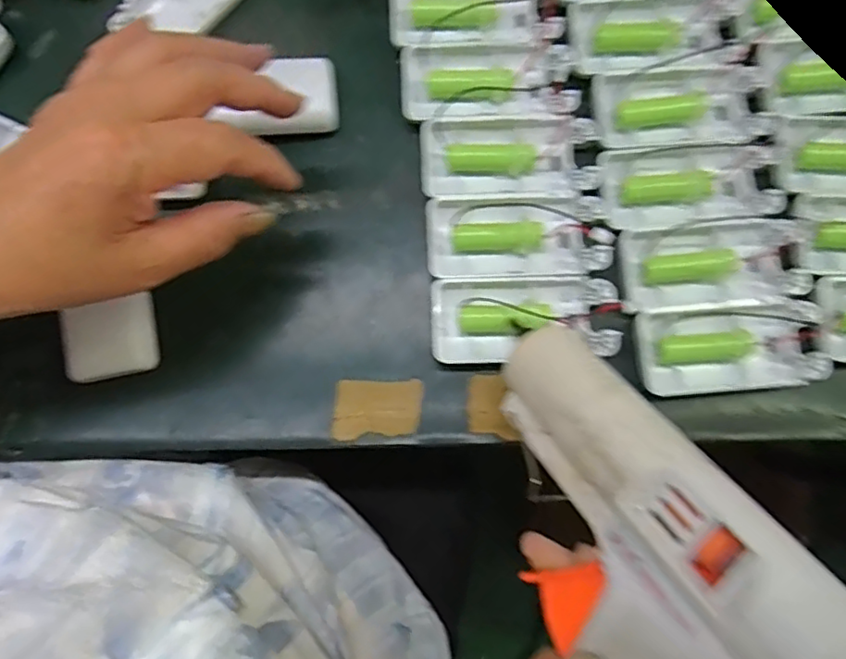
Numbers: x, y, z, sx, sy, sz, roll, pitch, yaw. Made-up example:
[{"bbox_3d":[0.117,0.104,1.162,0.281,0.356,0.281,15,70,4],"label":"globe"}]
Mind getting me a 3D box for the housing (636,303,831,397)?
[{"bbox_3d":[0.161,0.010,0.327,0.096,0.012,0.045,-5,81,-2],"label":"housing"}]

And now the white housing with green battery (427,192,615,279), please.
[{"bbox_3d":[0.052,-0.050,0.340,0.097,0.017,0.045,0,81,-1],"label":"white housing with green battery"}]

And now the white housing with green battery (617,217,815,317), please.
[{"bbox_3d":[0.154,-0.035,0.334,0.094,0.015,0.045,-6,81,-2],"label":"white housing with green battery"}]

